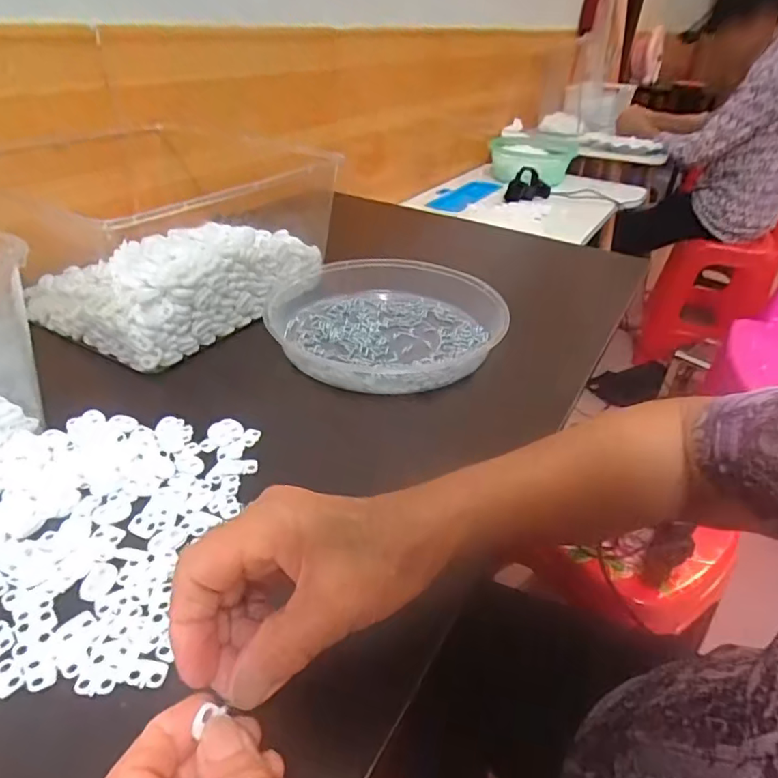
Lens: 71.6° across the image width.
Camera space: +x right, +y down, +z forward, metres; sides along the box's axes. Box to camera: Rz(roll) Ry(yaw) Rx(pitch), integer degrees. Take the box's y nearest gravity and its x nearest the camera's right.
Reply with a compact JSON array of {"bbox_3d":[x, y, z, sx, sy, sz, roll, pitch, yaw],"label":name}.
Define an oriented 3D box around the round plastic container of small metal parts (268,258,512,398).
[{"bbox_3d":[-0.009,-0.074,0.550,0.222,0.038,0.221,3,35,-2],"label":"round plastic container of small metal parts"}]

